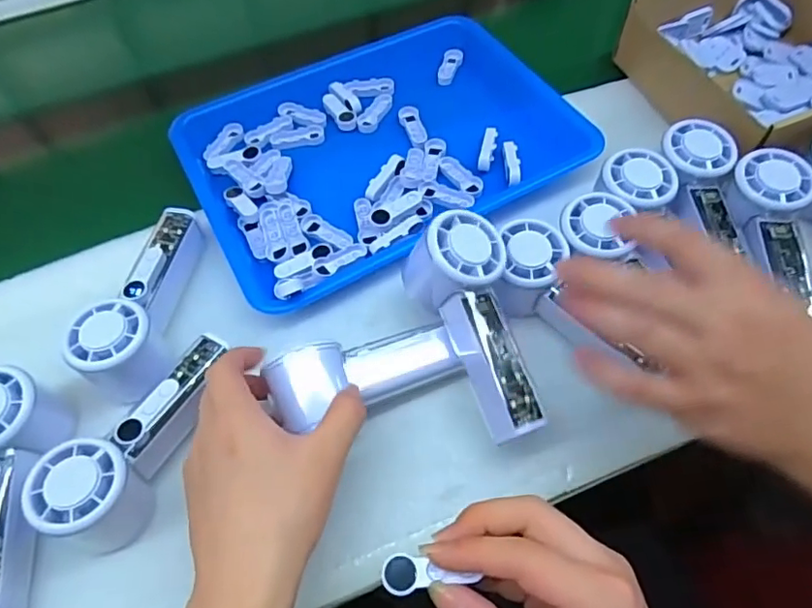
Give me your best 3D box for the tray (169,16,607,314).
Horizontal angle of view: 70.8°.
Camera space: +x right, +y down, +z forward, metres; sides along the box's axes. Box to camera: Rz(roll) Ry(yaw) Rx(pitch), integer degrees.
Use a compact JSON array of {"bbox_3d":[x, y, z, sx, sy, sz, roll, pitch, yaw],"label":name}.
[{"bbox_3d":[-0.025,-0.153,0.542,0.343,0.033,0.267,-26,63,-12],"label":"tray"}]

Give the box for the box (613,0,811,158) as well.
[{"bbox_3d":[0.329,-0.227,0.534,0.214,0.065,0.216,-23,62,-10],"label":"box"}]

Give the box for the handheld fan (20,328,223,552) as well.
[{"bbox_3d":[-0.179,0.084,0.383,0.055,0.061,0.151,18,62,12],"label":"handheld fan"}]

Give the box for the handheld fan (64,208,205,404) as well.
[{"bbox_3d":[-0.200,-0.007,0.440,0.055,0.061,0.158,3,60,4],"label":"handheld fan"}]

